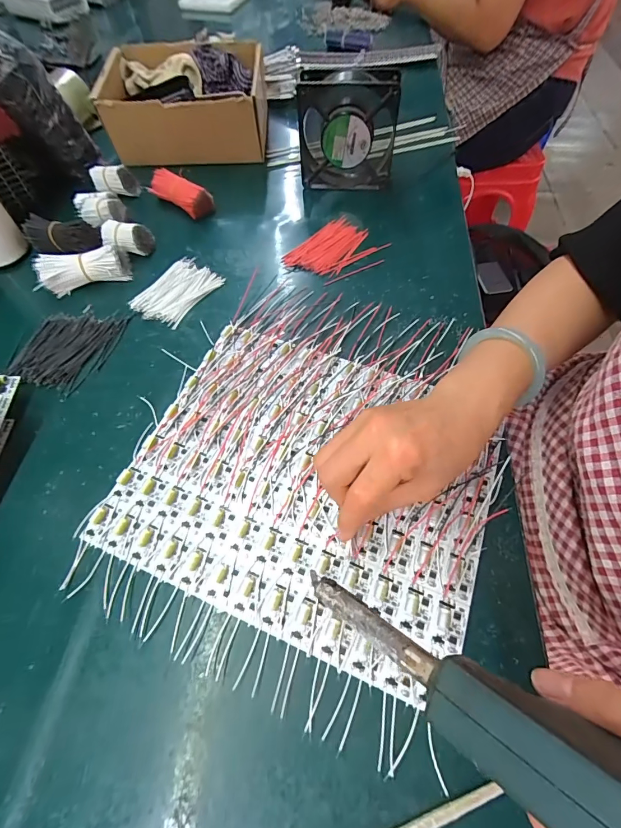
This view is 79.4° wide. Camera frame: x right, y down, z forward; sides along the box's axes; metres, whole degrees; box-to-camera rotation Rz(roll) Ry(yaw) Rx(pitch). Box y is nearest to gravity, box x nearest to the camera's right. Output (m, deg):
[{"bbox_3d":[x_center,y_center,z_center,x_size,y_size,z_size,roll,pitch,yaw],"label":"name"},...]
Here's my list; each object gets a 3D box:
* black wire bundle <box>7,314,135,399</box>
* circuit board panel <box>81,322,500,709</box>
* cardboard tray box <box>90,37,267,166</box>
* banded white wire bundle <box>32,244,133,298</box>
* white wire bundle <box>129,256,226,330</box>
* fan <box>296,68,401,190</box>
[{"bbox_3d":[-0.251,-0.071,0.388,0.088,0.011,0.103,13,61,8],"label":"black wire bundle"},{"bbox_3d":[-0.001,0.045,0.314,0.284,0.009,0.239,20,63,12],"label":"circuit board panel"},{"bbox_3d":[-0.180,-0.447,0.546,0.210,0.102,0.185,0,60,1],"label":"cardboard tray box"},{"bbox_3d":[-0.258,-0.166,0.424,0.092,0.033,0.034,-15,61,-8],"label":"banded white wire bundle"},{"bbox_3d":[-0.151,-0.141,0.424,0.062,0.012,0.093,32,66,18],"label":"white wire bundle"},{"bbox_3d":[0.046,-0.347,0.468,0.119,0.122,0.035,-6,60,-2],"label":"fan"}]

